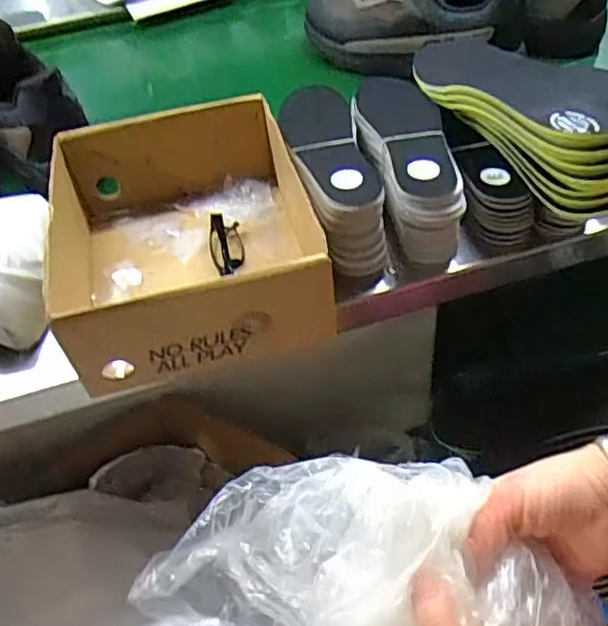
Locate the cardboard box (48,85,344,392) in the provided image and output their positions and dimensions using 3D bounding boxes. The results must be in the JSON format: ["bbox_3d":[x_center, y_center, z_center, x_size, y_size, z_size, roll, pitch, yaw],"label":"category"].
[{"bbox_3d":[-0.107,-0.076,0.593,0.221,0.102,0.268,-14,47,-7],"label":"cardboard box"}]

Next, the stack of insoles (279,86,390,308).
[{"bbox_3d":[0.026,-0.130,0.631,0.070,0.095,0.223,-11,47,-3],"label":"stack of insoles"}]

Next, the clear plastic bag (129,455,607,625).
[{"bbox_3d":[0.030,0.144,0.354,0.246,0.080,0.137,1,48,8],"label":"clear plastic bag"}]

